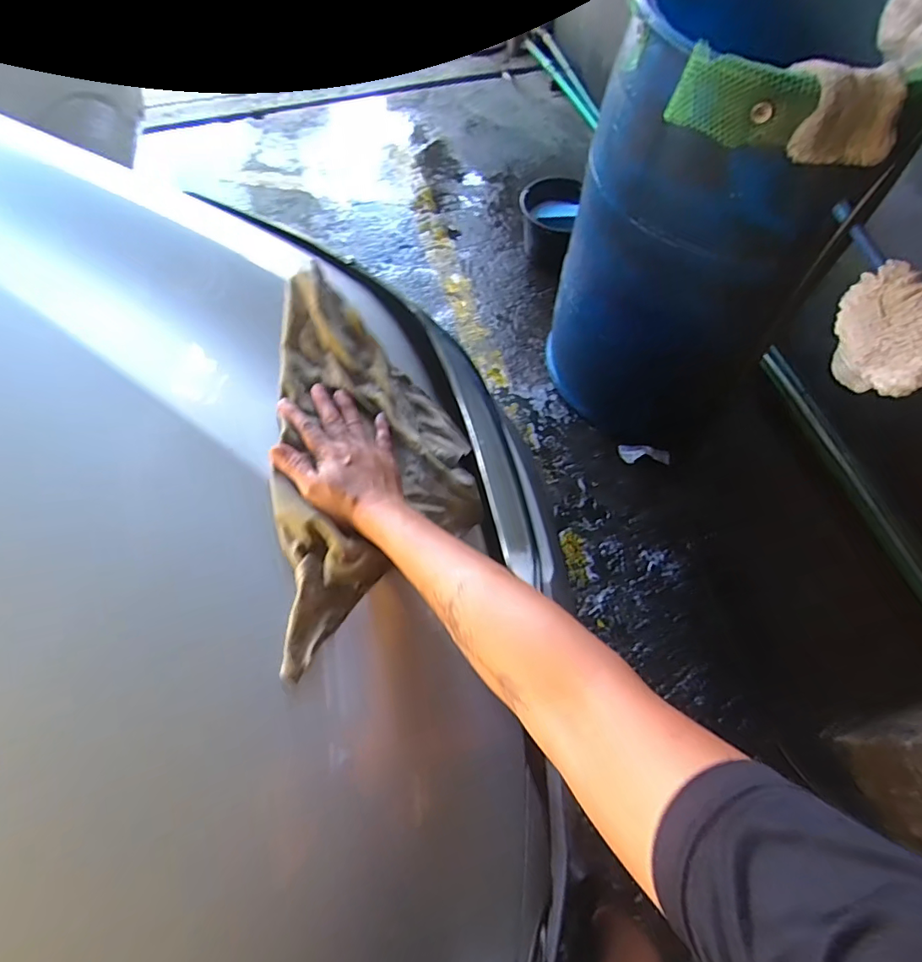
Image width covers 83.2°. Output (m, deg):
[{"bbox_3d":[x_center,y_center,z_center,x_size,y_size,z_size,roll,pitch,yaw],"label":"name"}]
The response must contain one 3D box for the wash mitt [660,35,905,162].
[{"bbox_3d":[0.471,-0.549,0.756,0.329,0.109,0.065,21,67,10],"label":"wash mitt"}]

